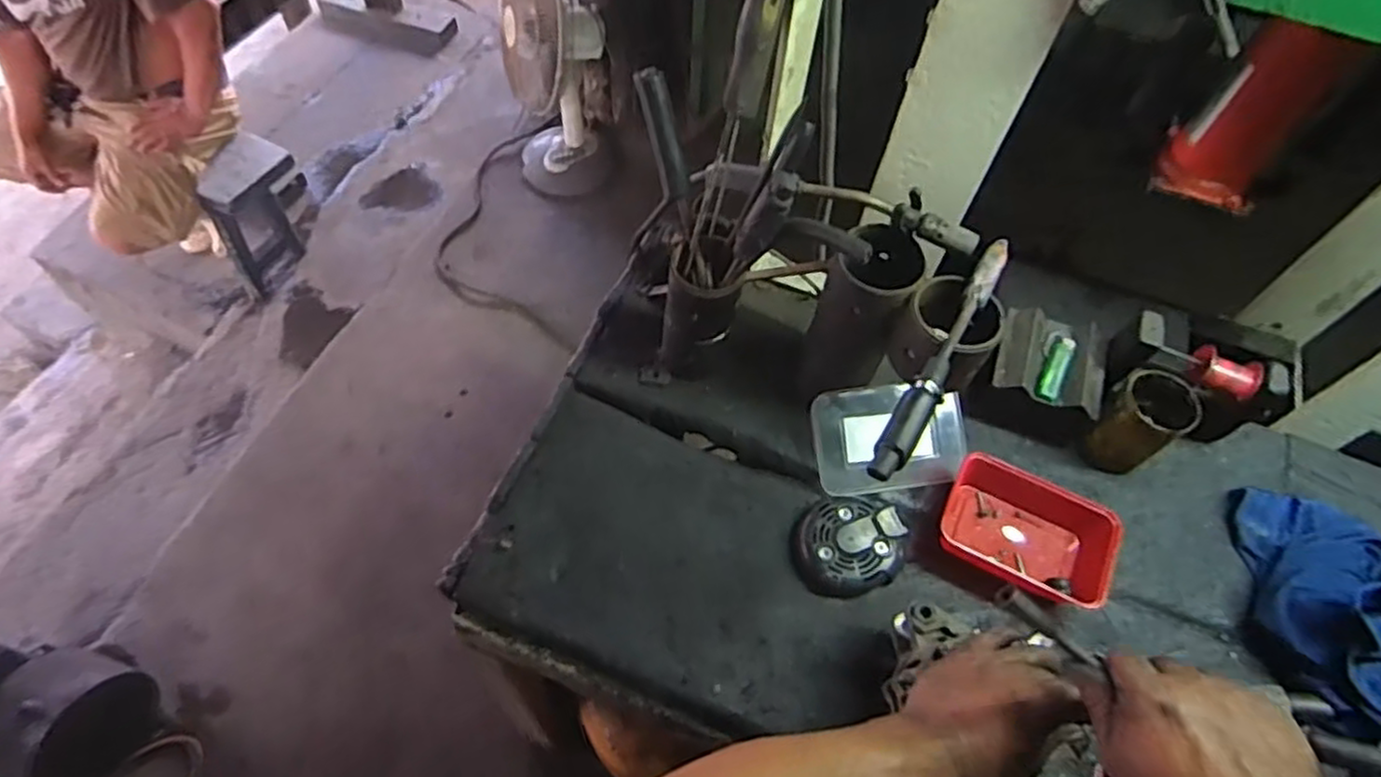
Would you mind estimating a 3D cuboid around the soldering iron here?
[{"bbox_3d":[0.230,-0.034,0.653,0.028,0.031,0.282,30,61,14],"label":"soldering iron"}]

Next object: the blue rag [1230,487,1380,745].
[{"bbox_3d":[0.681,0.220,0.744,0.173,0.102,0.249,18,59,8],"label":"blue rag"}]

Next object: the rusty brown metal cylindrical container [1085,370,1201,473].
[{"bbox_3d":[0.507,0.040,0.832,0.077,0.103,0.078,2,58,-3],"label":"rusty brown metal cylindrical container"}]

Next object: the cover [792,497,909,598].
[{"bbox_3d":[0.174,0.169,0.794,0.120,0.032,0.100,-17,61,-13],"label":"cover"}]

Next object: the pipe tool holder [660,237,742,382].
[{"bbox_3d":[0.012,-0.085,0.843,0.085,0.178,0.071,4,58,-1],"label":"pipe tool holder"}]

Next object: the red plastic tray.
[{"bbox_3d":[0.366,0.162,0.797,0.172,0.067,0.129,23,60,10],"label":"red plastic tray"}]

